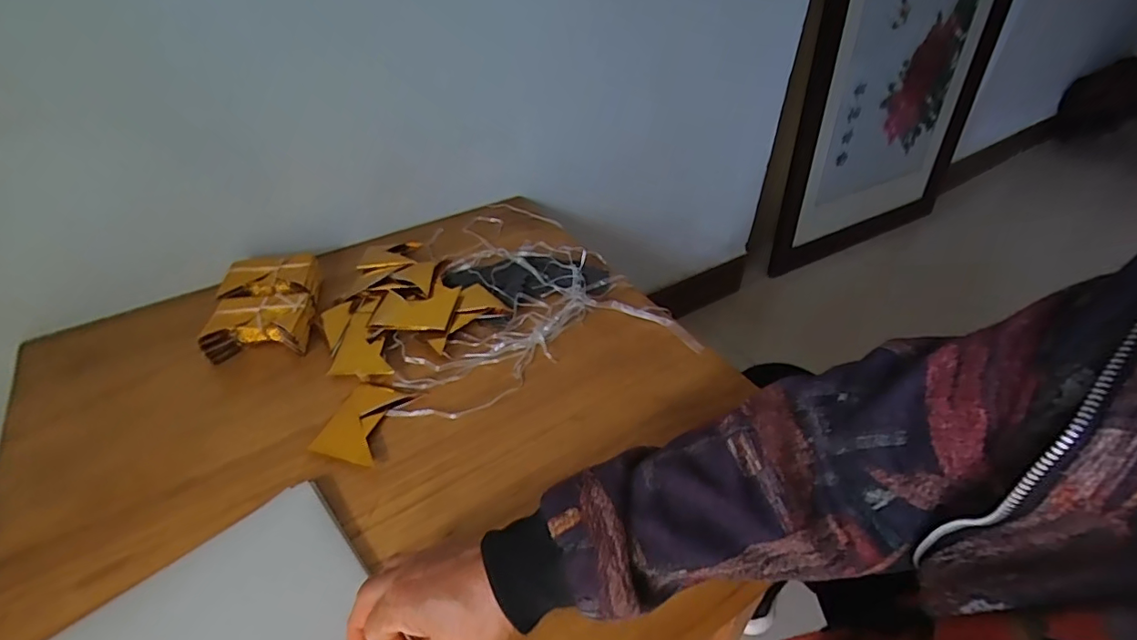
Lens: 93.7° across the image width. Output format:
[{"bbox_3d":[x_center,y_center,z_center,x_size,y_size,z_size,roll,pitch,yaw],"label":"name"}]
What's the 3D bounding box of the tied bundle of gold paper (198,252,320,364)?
[{"bbox_3d":[-0.363,-0.016,0.643,0.109,0.045,0.150,-9,43,-12],"label":"tied bundle of gold paper"}]

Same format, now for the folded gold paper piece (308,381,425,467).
[{"bbox_3d":[-0.202,0.100,0.531,0.070,0.011,0.093,14,43,14],"label":"folded gold paper piece"}]

